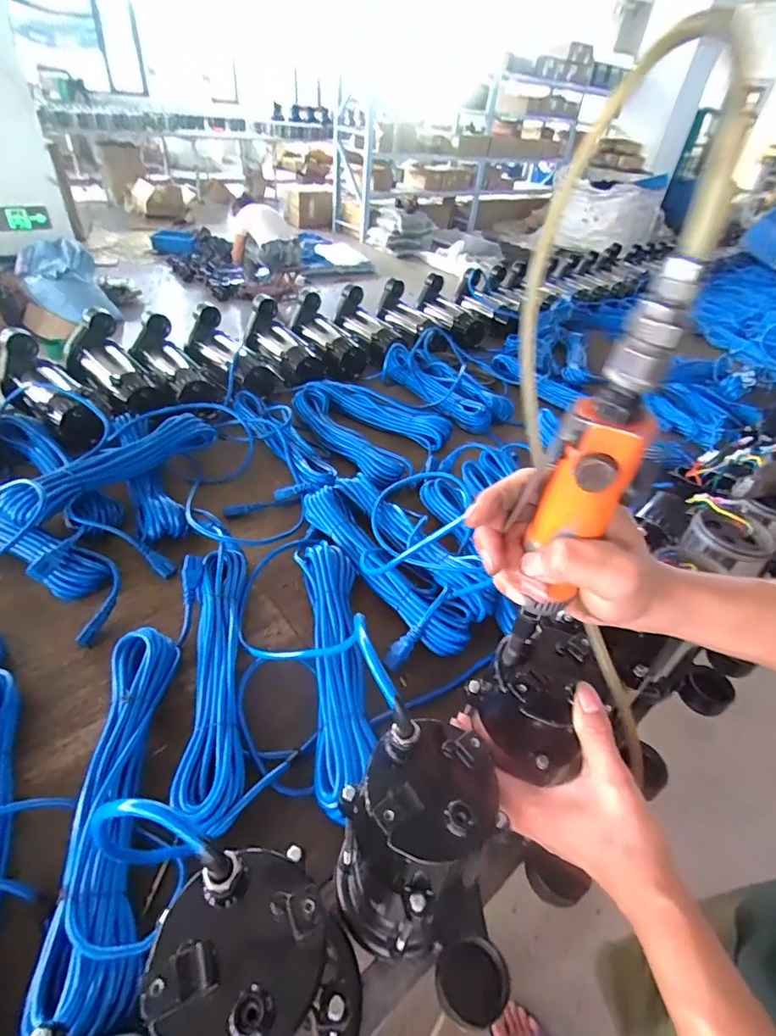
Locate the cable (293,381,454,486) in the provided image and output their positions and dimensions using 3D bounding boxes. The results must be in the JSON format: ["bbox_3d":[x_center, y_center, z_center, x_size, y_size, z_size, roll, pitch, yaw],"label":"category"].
[{"bbox_3d":[-0.037,-0.199,1.009,0.240,0.051,0.351,-29,52,-34],"label":"cable"}]

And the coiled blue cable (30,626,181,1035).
[{"bbox_3d":[-0.256,0.253,0.467,0.070,0.049,0.321,-5,42,-13],"label":"coiled blue cable"}]

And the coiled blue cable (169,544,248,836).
[{"bbox_3d":[-0.207,0.174,0.570,0.075,0.051,0.357,-4,42,-12],"label":"coiled blue cable"}]

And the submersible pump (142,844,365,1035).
[{"bbox_3d":[-0.051,0.299,0.280,0.101,0.226,0.140,-21,48,-28],"label":"submersible pump"}]

